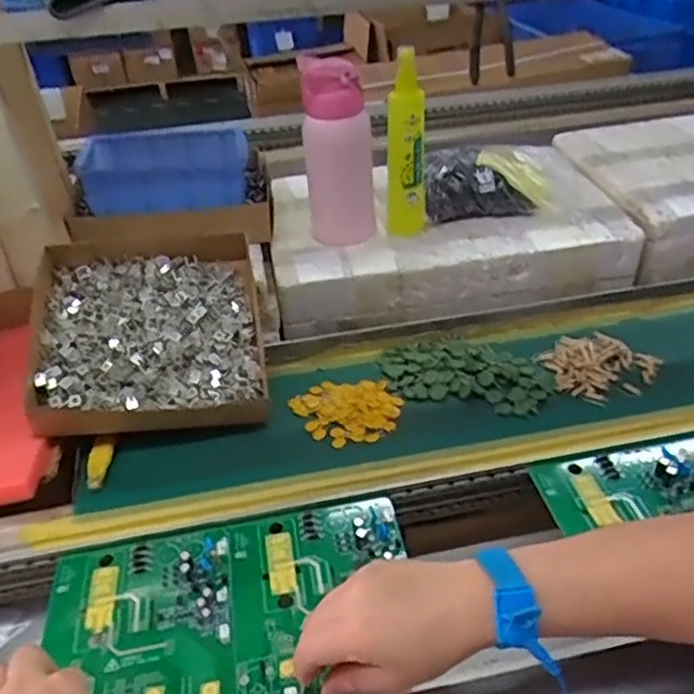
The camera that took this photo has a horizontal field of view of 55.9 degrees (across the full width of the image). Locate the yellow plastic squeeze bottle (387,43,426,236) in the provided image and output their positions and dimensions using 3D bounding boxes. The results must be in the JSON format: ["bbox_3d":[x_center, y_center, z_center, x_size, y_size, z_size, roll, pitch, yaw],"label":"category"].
[{"bbox_3d":[0.071,-0.226,0.751,0.048,0.202,0.036,5,38,7],"label":"yellow plastic squeeze bottle"}]

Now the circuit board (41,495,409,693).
[{"bbox_3d":[-0.085,0.193,0.489,0.268,0.024,0.156,-8,39,-10],"label":"circuit board"}]

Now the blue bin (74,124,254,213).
[{"bbox_3d":[-0.222,-0.219,0.806,0.193,0.051,0.121,-11,39,-13],"label":"blue bin"}]

